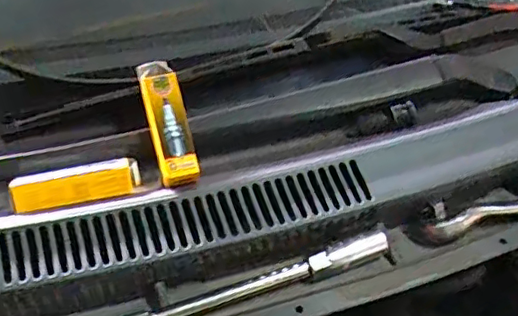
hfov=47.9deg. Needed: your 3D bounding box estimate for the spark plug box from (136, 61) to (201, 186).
[{"bbox_3d":[-0.071,-0.030,0.450,0.029,0.019,0.103,-11,70,-18],"label":"spark plug box"}]

